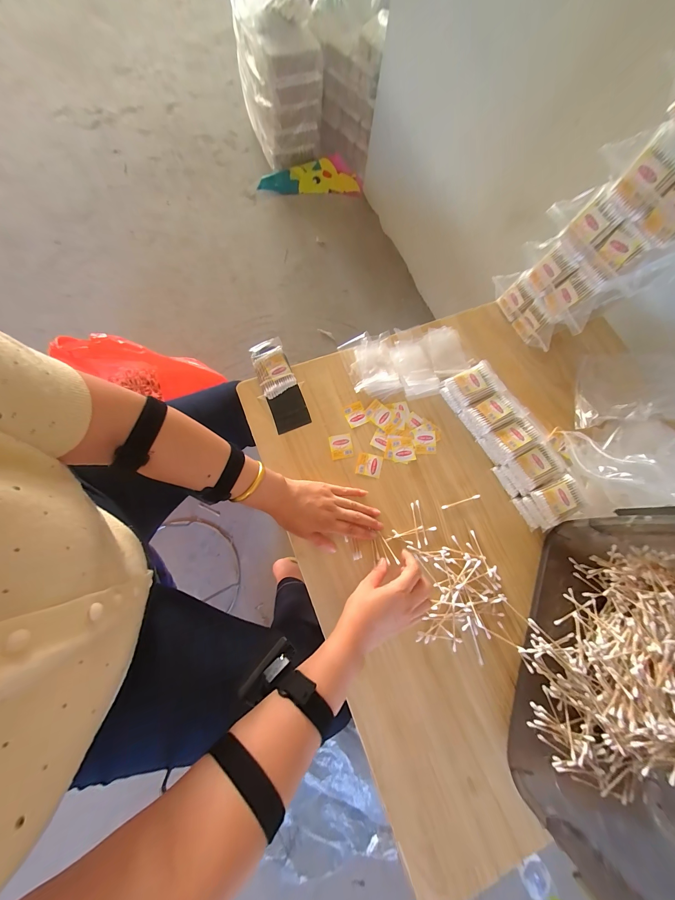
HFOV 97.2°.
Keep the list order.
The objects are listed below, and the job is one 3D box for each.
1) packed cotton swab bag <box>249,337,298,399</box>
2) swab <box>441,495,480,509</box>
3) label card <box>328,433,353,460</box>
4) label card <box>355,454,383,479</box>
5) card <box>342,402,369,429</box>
[{"bbox_3d":[-0.120,-0.153,0.553,0.062,0.022,0.106,-21,77,-10],"label":"packed cotton swab bag"},{"bbox_3d":[0.212,0.089,0.510,0.073,0.010,0.006,-15,76,-9],"label":"swab"},{"bbox_3d":[0.006,-0.006,0.527,0.039,0.004,0.043,-9,75,-7],"label":"label card"},{"bbox_3d":[0.055,0.026,0.517,0.043,0.004,0.040,12,74,-1],"label":"label card"},{"bbox_3d":[0.033,-0.065,0.546,0.037,0.004,0.044,-21,77,-10],"label":"card"}]

